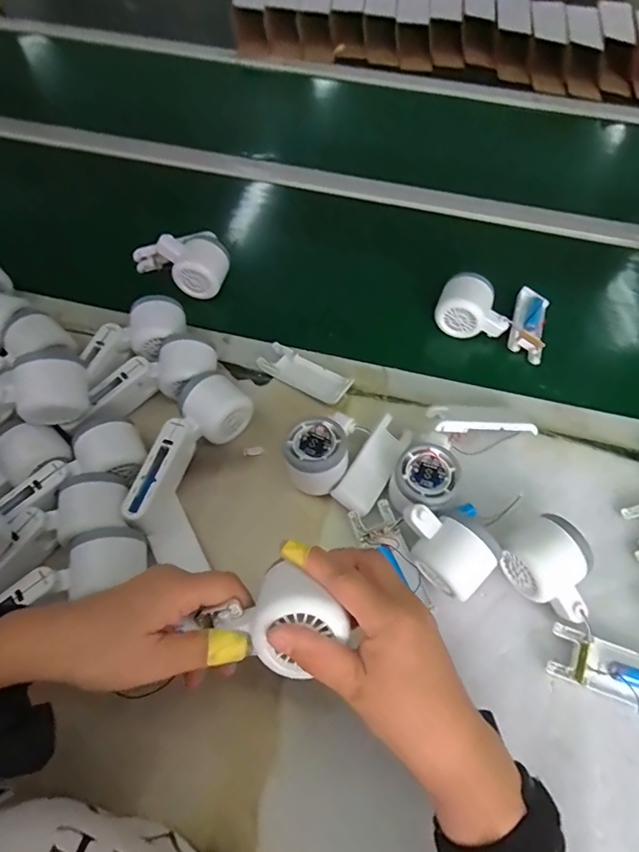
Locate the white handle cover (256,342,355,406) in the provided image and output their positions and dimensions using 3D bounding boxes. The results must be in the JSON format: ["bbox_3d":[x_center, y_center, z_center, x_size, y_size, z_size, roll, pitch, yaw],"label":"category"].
[{"bbox_3d":[-0.016,-0.059,0.536,0.103,0.015,0.042,28,63,14],"label":"white handle cover"}]

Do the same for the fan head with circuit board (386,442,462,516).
[{"bbox_3d":[0.097,0.054,0.446,0.055,0.045,0.064,34,64,17],"label":"fan head with circuit board"}]

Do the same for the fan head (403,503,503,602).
[{"bbox_3d":[0.112,0.102,0.415,0.064,0.051,0.083,-40,68,-22],"label":"fan head"}]

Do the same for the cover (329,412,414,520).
[{"bbox_3d":[0.053,0.040,0.472,0.040,0.013,0.098,39,71,-8],"label":"cover"}]

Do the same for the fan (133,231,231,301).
[{"bbox_3d":[-0.169,-0.200,0.595,0.110,0.051,0.078,-17,61,-11],"label":"fan"}]

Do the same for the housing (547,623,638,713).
[{"bbox_3d":[0.242,0.197,0.384,0.103,0.021,0.044,21,61,11],"label":"housing"}]

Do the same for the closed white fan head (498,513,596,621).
[{"bbox_3d":[0.199,0.123,0.406,0.062,0.045,0.081,-30,65,-18],"label":"closed white fan head"}]

